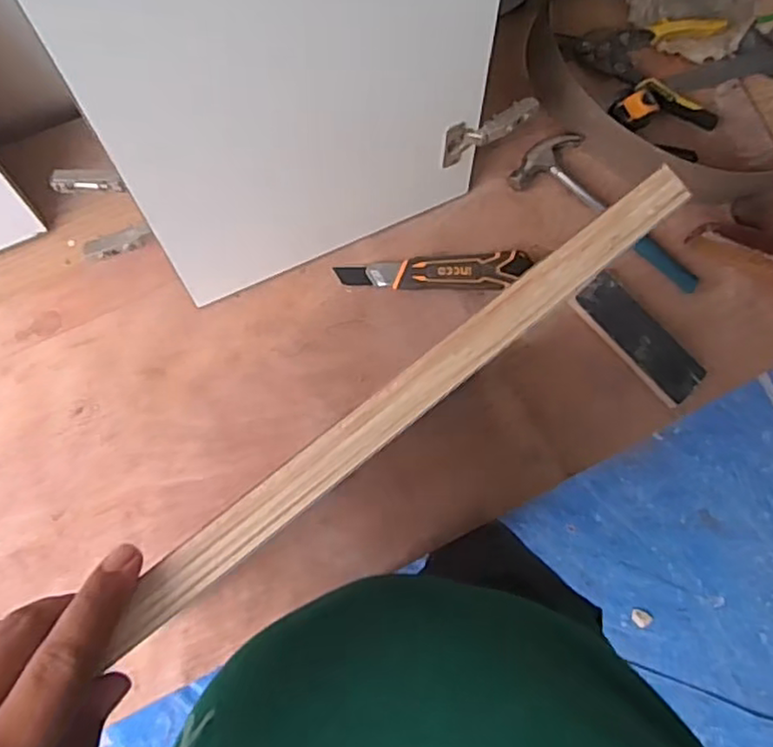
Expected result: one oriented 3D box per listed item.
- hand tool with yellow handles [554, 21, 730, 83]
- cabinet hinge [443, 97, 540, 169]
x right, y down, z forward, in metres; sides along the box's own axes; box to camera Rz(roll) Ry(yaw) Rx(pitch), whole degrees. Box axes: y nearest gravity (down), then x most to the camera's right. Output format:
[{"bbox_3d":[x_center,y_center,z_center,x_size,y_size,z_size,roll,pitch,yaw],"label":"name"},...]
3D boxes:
[{"bbox_3d":[0.337,-0.412,0.841,0.211,0.047,0.079,-15,85,-8],"label":"hand tool with yellow handles"},{"bbox_3d":[0.113,-0.263,0.712,0.119,0.042,0.025,-30,87,-9],"label":"cabinet hinge"}]

